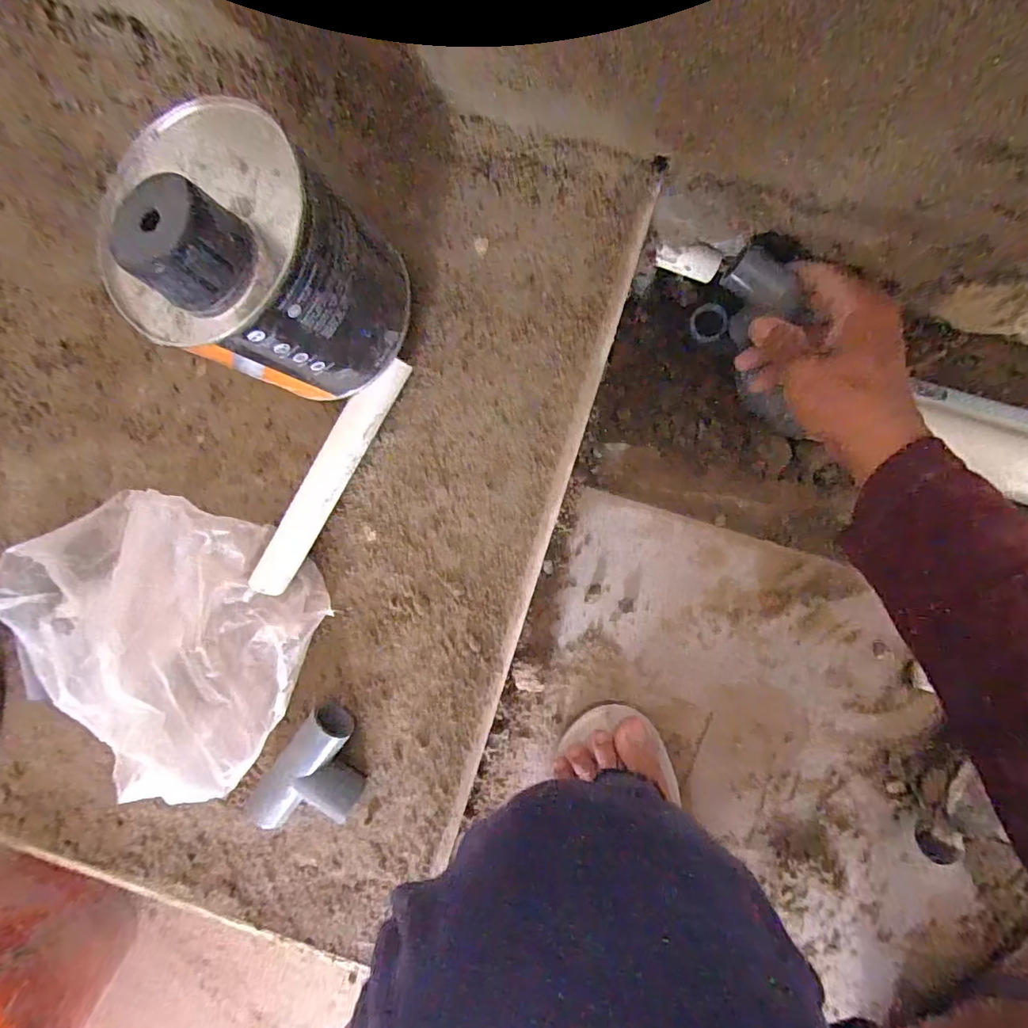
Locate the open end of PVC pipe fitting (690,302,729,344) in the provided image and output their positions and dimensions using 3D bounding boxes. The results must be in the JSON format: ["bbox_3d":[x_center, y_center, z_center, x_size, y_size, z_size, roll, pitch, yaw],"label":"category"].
[{"bbox_3d":[0.160,-0.158,0.420,0.028,0.015,0.029,1,98,6],"label":"open end of PVC pipe fitting"}]

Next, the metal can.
[{"bbox_3d":[-0.110,-0.110,0.237,0.096,0.131,0.091,1,98,6],"label":"metal can"}]

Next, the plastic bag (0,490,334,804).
[{"bbox_3d":[-0.219,0.070,0.304,0.177,0.072,0.165,25,100,2],"label":"plastic bag"}]

